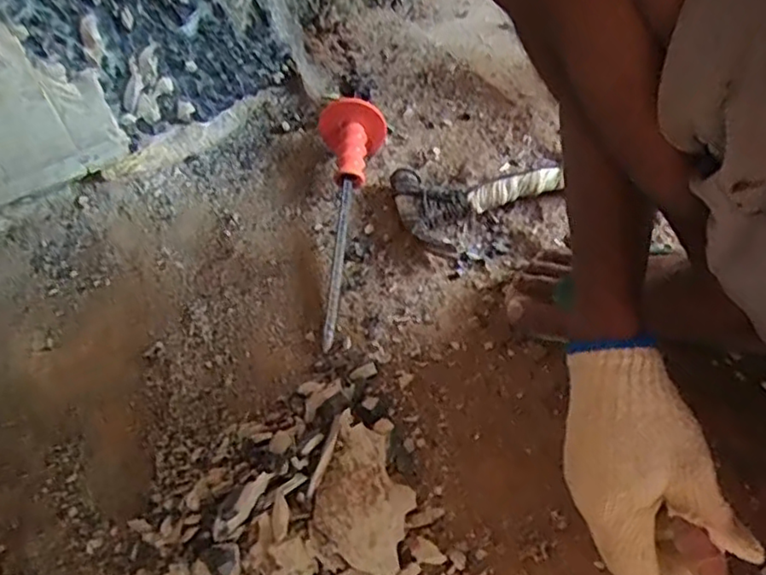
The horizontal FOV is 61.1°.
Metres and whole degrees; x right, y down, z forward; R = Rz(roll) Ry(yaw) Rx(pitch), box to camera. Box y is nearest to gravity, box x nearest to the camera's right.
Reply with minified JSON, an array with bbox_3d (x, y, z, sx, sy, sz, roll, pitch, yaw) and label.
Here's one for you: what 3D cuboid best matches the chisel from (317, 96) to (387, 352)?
[{"bbox_3d":[-0.047,-0.069,0.717,0.077,0.067,0.288,3,74,7],"label":"chisel"}]

